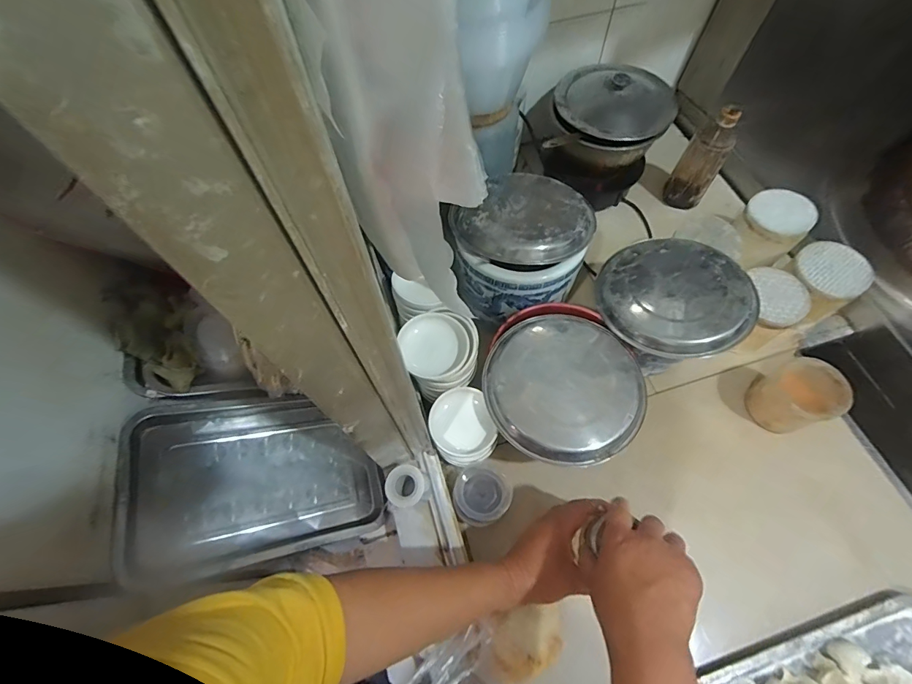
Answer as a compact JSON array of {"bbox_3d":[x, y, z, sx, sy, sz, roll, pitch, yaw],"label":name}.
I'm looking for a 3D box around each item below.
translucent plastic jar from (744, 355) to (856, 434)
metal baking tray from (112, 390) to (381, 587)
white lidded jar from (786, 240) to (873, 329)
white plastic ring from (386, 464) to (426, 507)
[{"bbox_3d":[0.482,0.078,0.594,0.088,0.093,0.084,-1,63,2],"label":"translucent plastic jar"},{"bbox_3d":[-0.251,0.170,0.542,0.289,0.030,0.198,-3,64,-32],"label":"metal baking tray"},{"bbox_3d":[0.562,-0.088,0.652,0.092,0.105,0.100,-1,63,2],"label":"white lidded jar"},{"bbox_3d":[-0.063,0.180,0.518,0.045,0.033,0.046,-1,63,2],"label":"white plastic ring"}]

